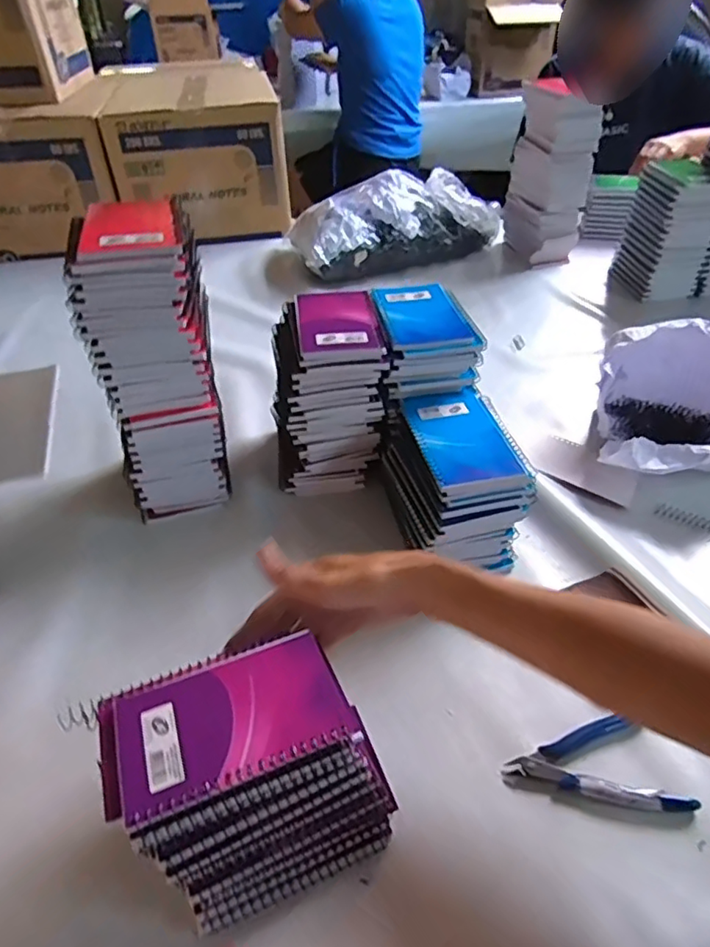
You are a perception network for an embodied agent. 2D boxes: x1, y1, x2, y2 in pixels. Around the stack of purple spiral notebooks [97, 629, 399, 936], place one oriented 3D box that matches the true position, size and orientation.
[{"bbox_3d":[-0.065,0.190,0.370,0.155,0.101,0.122,-16,43,-16],"label":"stack of purple spiral notebooks"}]

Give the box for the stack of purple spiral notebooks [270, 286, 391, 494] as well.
[{"bbox_3d":[-0.033,-0.090,0.642,0.115,0.175,0.141,-8,42,-7],"label":"stack of purple spiral notebooks"}]

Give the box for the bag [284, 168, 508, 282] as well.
[{"bbox_3d":[0.092,-0.494,1.113,0.423,0.132,0.180,-17,44,-17],"label":"bag"}]

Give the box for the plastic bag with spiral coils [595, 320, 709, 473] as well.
[{"bbox_3d":[0.371,-0.075,0.652,0.175,0.116,0.188,10,43,13],"label":"plastic bag with spiral coils"}]

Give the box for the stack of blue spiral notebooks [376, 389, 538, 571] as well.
[{"bbox_3d":[0.096,0.003,0.577,0.109,0.110,0.164,-10,42,-10],"label":"stack of blue spiral notebooks"}]

